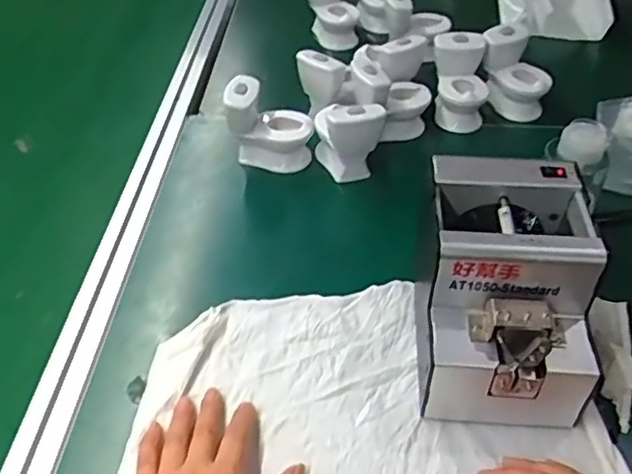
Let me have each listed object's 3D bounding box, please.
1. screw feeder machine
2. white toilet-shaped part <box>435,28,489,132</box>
[{"bbox_3d":[0.157,0.048,0.527,0.126,0.143,0.186,4,45,4],"label":"screw feeder machine"},{"bbox_3d":[0.195,-0.213,0.842,0.077,0.107,0.095,7,45,7],"label":"white toilet-shaped part"}]

